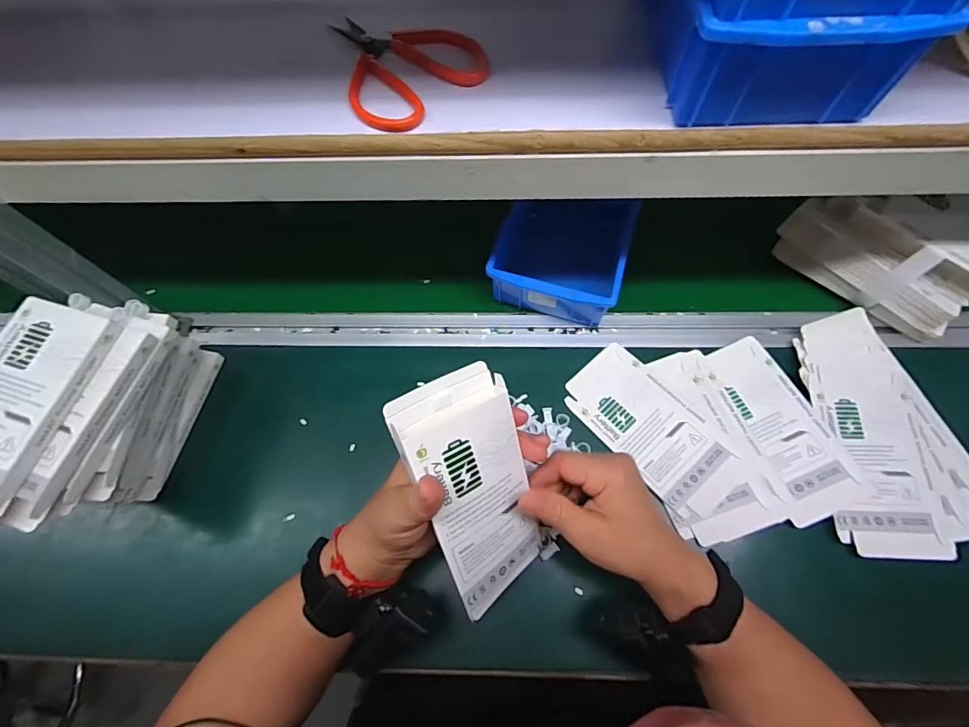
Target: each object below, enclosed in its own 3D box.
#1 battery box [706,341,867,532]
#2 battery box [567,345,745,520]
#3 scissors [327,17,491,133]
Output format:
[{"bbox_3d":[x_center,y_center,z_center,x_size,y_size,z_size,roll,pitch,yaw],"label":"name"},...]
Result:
[{"bbox_3d":[0.285,0.058,0.425,0.067,0.008,0.177,-24,66,4],"label":"battery box"},{"bbox_3d":[0.158,0.057,0.432,0.085,0.004,0.156,-40,70,-14],"label":"battery box"},{"bbox_3d":[-0.052,-0.214,0.310,0.099,0.015,0.112,-21,67,-7],"label":"scissors"}]

